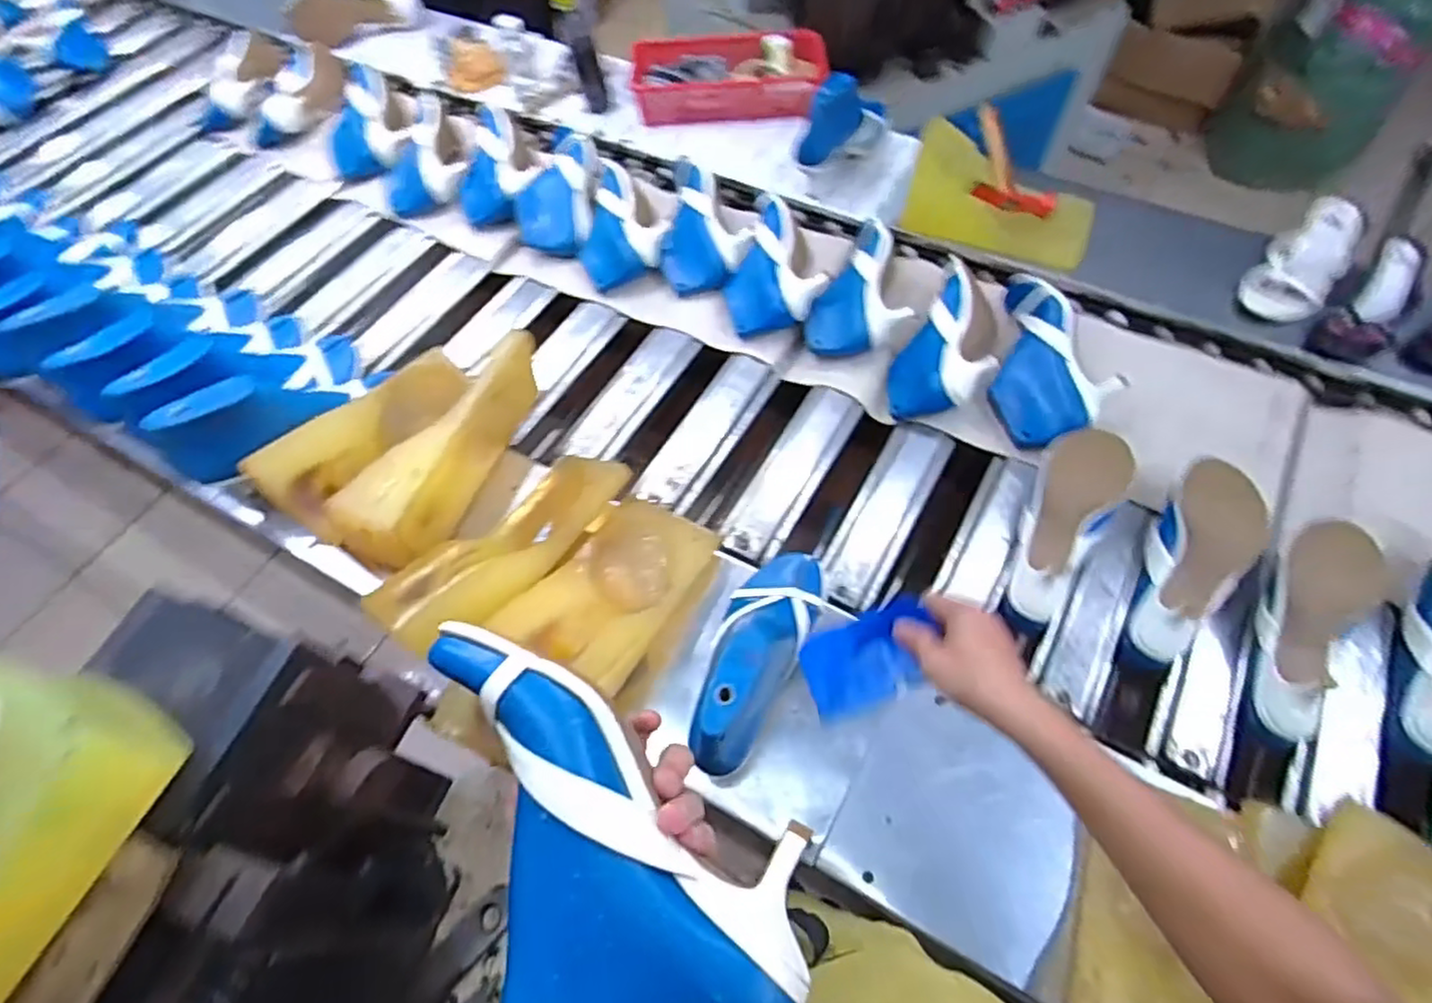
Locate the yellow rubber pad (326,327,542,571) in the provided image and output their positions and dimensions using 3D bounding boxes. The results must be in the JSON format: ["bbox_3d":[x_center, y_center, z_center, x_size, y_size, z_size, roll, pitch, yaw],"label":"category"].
[{"bbox_3d":[-0.323,-0.064,0.838,0.074,0.117,0.313,19,63,13],"label":"yellow rubber pad"}]

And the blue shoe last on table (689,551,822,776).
[{"bbox_3d":[0.043,0.145,0.702,0.091,0.102,0.267,18,36,12],"label":"blue shoe last on table"}]

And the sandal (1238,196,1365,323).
[{"bbox_3d":[0.819,-0.337,0.960,0.096,0.100,0.185,35,86,20],"label":"sandal"}]

